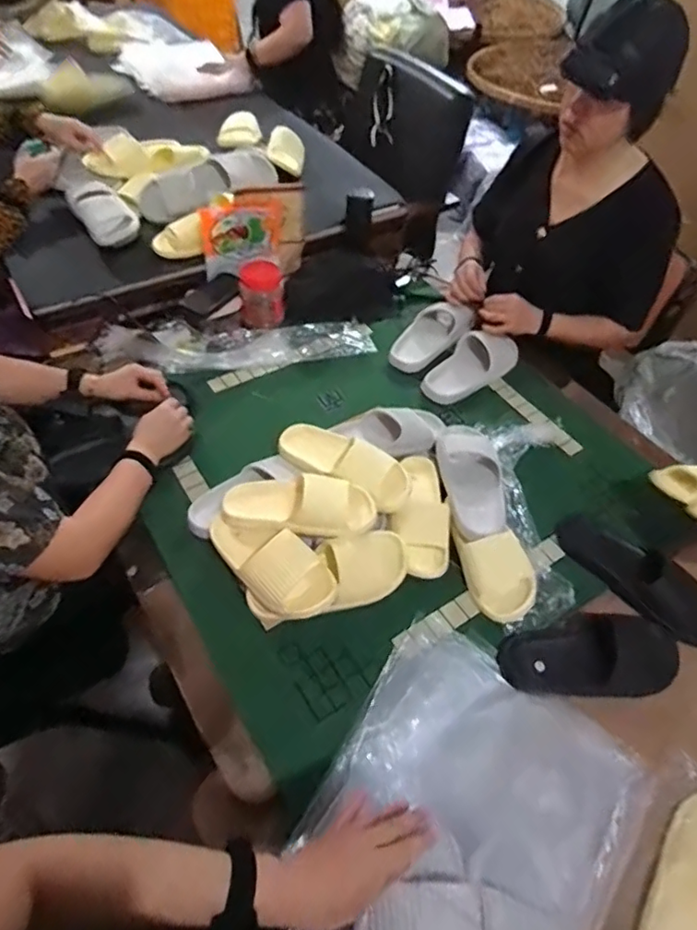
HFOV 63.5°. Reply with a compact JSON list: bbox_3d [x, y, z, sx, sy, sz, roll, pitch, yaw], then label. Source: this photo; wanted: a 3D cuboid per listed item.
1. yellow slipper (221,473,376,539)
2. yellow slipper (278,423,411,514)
[{"bbox_3d":[-0.082,0.058,0.883,0.242,0.071,0.092,2,50,15],"label":"yellow slipper"},{"bbox_3d":[-0.008,-0.004,0.962,0.244,0.066,0.100,33,56,20],"label":"yellow slipper"}]

